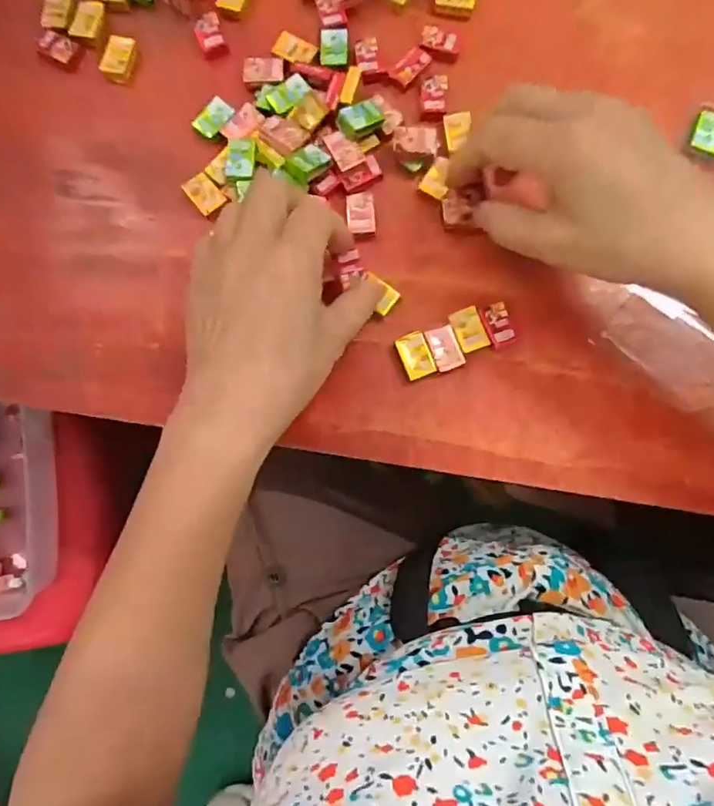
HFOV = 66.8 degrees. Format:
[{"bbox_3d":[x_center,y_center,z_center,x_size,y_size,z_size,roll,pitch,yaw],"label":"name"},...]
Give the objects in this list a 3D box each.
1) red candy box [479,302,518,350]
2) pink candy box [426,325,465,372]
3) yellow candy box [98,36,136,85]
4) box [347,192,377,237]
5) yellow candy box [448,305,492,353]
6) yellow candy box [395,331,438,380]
[{"bbox_3d":[0.082,-0.045,0.316,0.017,0.007,0.026,-21,83,0],"label":"red candy box"},{"bbox_3d":[0.051,-0.031,0.315,0.016,0.005,0.025,-19,83,0],"label":"pink candy box"},{"bbox_3d":[-0.151,-0.219,0.343,0.017,0.007,0.027,15,84,4],"label":"yellow candy box"},{"bbox_3d":[0.003,-0.113,0.325,0.017,0.010,0.027,-3,83,2],"label":"box"},{"bbox_3d":[0.065,-0.042,0.315,0.017,0.006,0.025,-21,83,0],"label":"yellow candy box"},{"bbox_3d":[0.034,-0.027,0.315,0.017,0.007,0.026,-20,83,0],"label":"yellow candy box"}]

